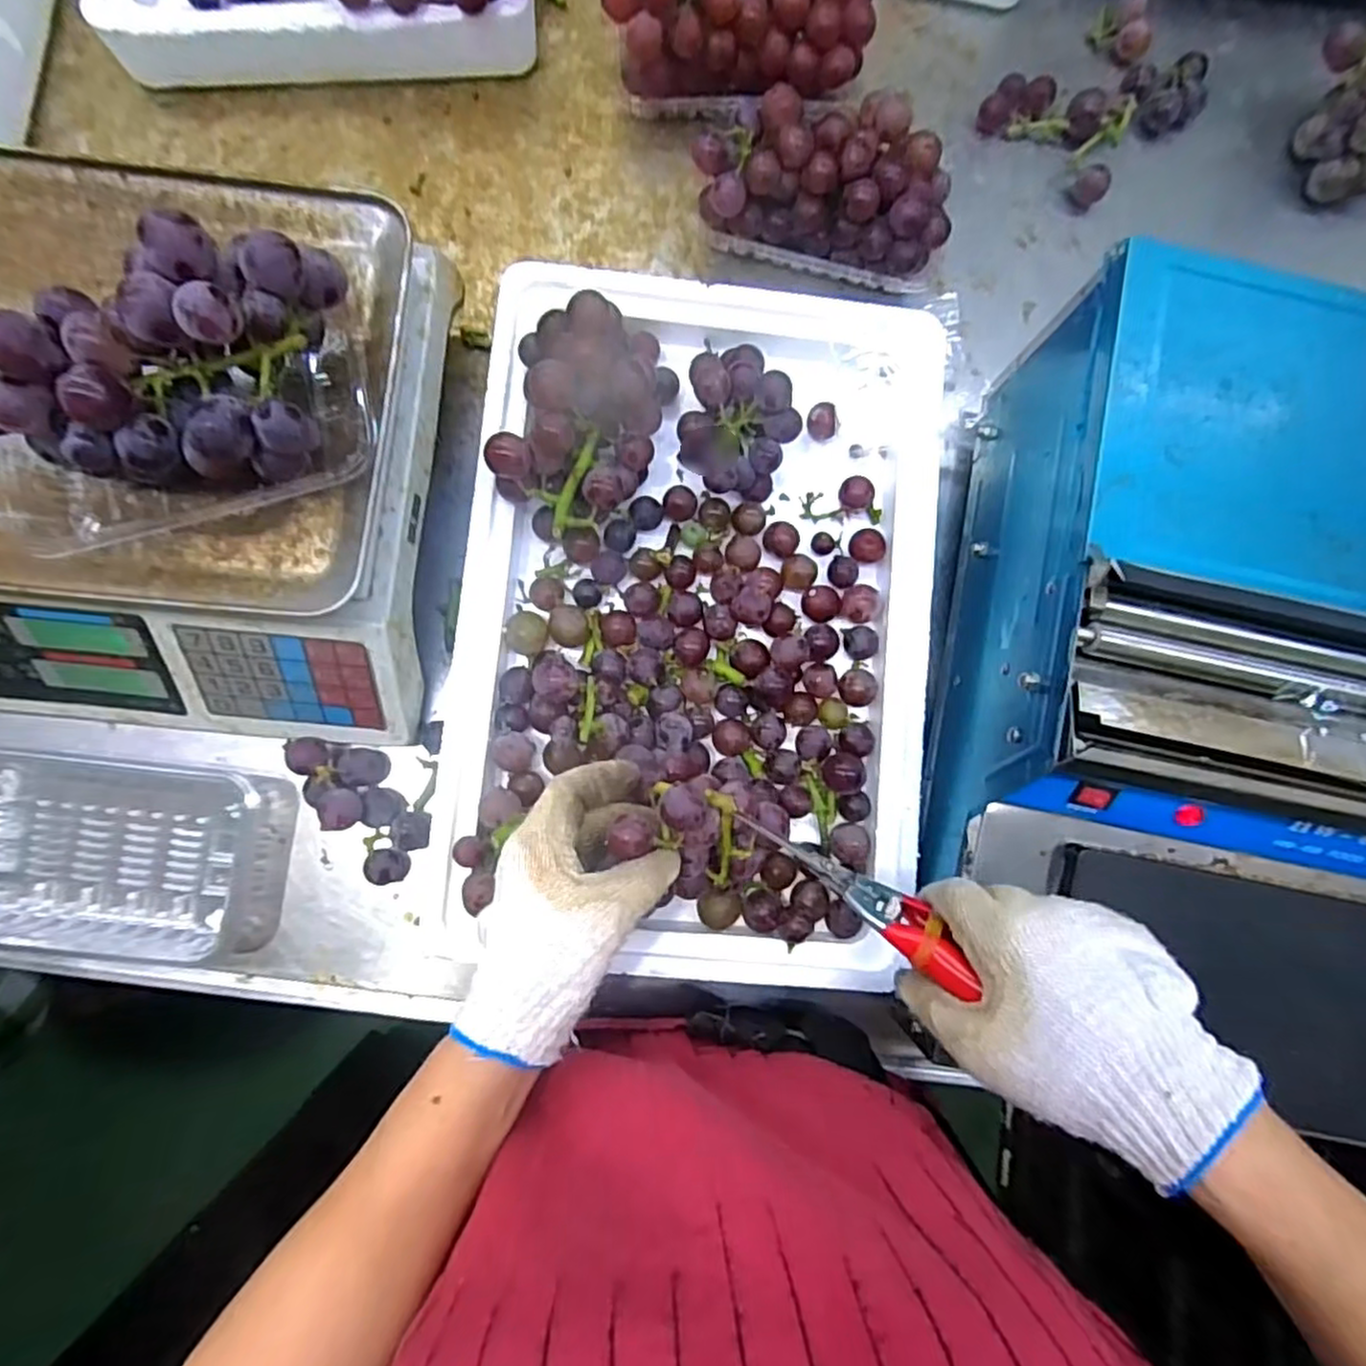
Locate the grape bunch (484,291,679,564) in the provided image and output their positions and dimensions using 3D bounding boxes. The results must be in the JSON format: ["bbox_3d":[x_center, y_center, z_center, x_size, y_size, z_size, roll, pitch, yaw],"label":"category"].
[{"bbox_3d":[-0.062,-0.168,0.439,0.093,0.079,0.157,17,83,0],"label":"grape bunch"}]

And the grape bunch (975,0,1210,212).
[{"bbox_3d":[0.325,-0.454,0.549,0.154,0.029,0.114,-42,87,-6],"label":"grape bunch"}]

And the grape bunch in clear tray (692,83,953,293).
[{"bbox_3d":[0.100,-0.355,0.500,0.177,0.083,0.108,9,83,-1],"label":"grape bunch in clear tray"}]

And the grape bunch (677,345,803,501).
[{"bbox_3d":[0.035,-0.172,0.454,0.079,0.053,0.097,27,83,1],"label":"grape bunch"}]

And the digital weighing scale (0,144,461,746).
[{"bbox_3d":[-0.322,-0.130,0.411,0.335,0.099,0.301,6,83,-2],"label":"digital weighing scale"}]

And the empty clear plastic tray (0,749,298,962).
[{"bbox_3d":[-0.357,0.109,0.446,0.200,0.037,0.119,6,83,-2],"label":"empty clear plastic tray"}]

